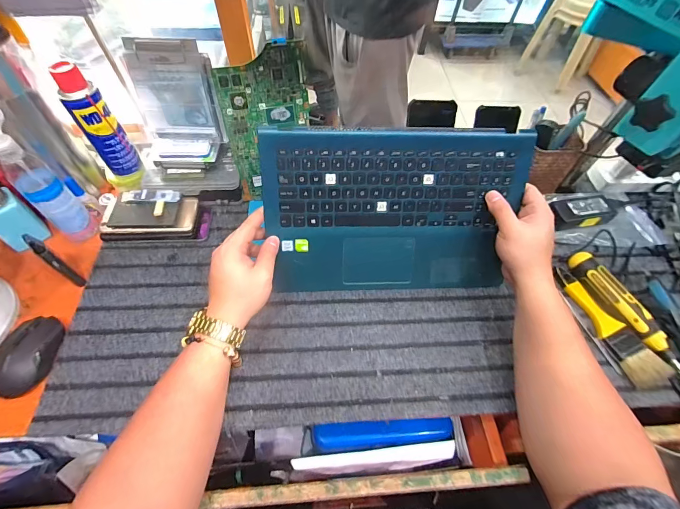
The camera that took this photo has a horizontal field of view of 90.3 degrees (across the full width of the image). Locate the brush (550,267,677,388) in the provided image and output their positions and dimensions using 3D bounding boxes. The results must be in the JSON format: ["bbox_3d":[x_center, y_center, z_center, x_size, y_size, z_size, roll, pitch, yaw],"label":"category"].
[{"bbox_3d":[0.386,0.098,0.492,0.059,0.017,0.186,-21,60,-16],"label":"brush"}]

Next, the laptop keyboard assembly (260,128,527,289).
[{"bbox_3d":[0.074,-0.054,0.474,0.345,0.228,0.010,-1,23,-4],"label":"laptop keyboard assembly"}]

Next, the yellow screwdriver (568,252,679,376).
[{"bbox_3d":[0.418,0.086,0.484,0.033,0.033,0.215,-24,61,-18],"label":"yellow screwdriver"}]

